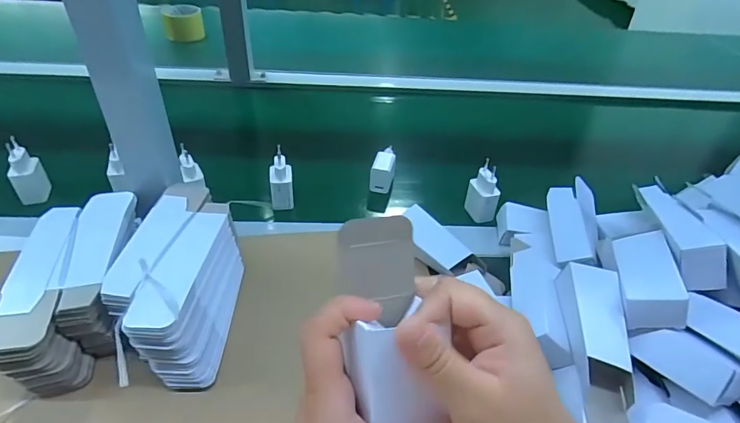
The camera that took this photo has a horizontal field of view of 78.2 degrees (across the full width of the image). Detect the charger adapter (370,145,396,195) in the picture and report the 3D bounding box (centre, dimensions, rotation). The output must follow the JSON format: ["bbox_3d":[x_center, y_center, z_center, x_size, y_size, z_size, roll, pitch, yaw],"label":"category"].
[{"bbox_3d":[0.020,-0.062,0.650,0.032,0.038,0.070,8,40,4],"label":"charger adapter"}]

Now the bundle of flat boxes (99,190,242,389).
[{"bbox_3d":[-0.172,0.061,0.418,0.083,0.076,0.182,2,40,-3],"label":"bundle of flat boxes"}]

